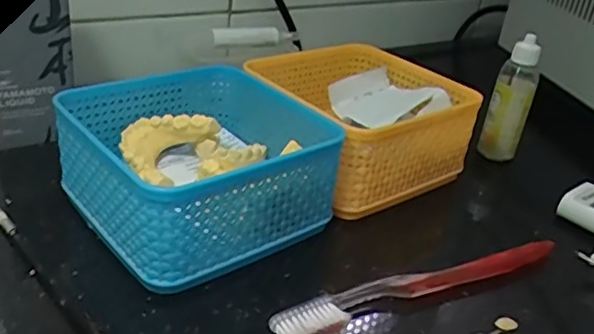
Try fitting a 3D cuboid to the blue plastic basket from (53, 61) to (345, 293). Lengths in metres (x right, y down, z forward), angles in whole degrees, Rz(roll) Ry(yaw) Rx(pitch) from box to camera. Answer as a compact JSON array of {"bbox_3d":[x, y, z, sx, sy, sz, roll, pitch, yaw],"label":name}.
[{"bbox_3d":[-0.060,-0.004,0.357,0.129,0.063,0.131,-18,38,-38],"label":"blue plastic basket"}]

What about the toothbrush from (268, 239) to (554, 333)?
[{"bbox_3d":[0.069,0.063,0.320,0.182,0.014,0.023,-10,34,-28],"label":"toothbrush"}]

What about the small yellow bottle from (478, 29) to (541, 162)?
[{"bbox_3d":[0.179,-0.056,0.494,0.033,0.105,0.029,18,31,17],"label":"small yellow bottle"}]

